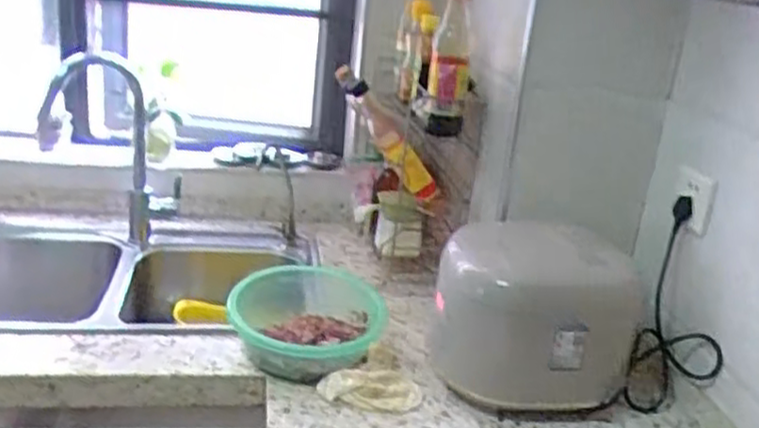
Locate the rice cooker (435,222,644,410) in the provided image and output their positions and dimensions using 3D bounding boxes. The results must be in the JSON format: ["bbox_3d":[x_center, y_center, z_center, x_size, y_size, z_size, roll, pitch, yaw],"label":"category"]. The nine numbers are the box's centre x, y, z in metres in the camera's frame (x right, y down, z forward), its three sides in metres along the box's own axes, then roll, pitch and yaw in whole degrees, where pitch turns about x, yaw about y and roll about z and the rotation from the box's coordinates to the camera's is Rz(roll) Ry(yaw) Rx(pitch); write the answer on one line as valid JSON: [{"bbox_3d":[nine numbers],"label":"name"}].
[{"bbox_3d":[0.216,0.143,1.062,0.270,0.211,0.217,11,22,14],"label":"rice cooker"}]

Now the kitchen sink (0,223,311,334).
[{"bbox_3d":[-0.507,0.153,1.284,0.695,0.165,0.395,5,21,-2],"label":"kitchen sink"}]

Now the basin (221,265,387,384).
[{"bbox_3d":[-0.105,0.158,1.096,0.214,0.094,0.186,6,21,1],"label":"basin"}]

